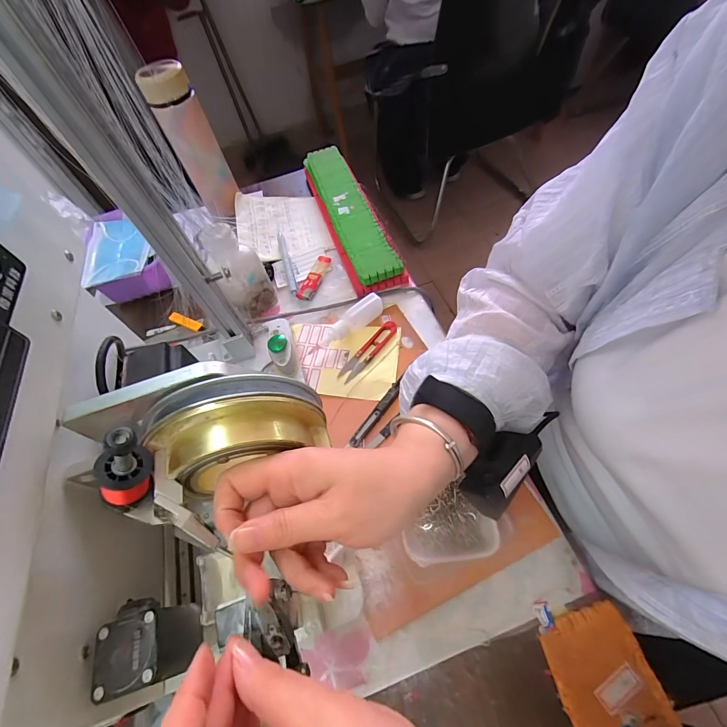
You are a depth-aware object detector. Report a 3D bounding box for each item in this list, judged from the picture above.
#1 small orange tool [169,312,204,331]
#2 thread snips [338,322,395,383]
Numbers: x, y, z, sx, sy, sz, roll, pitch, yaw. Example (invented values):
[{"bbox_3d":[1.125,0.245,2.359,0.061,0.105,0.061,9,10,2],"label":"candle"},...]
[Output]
[{"bbox_3d":[-0.260,-0.061,0.516,0.055,0.014,0.013,20,63,19],"label":"small orange tool"},{"bbox_3d":[0.007,-0.017,0.446,0.022,0.011,0.098,33,68,25],"label":"thread snips"}]

